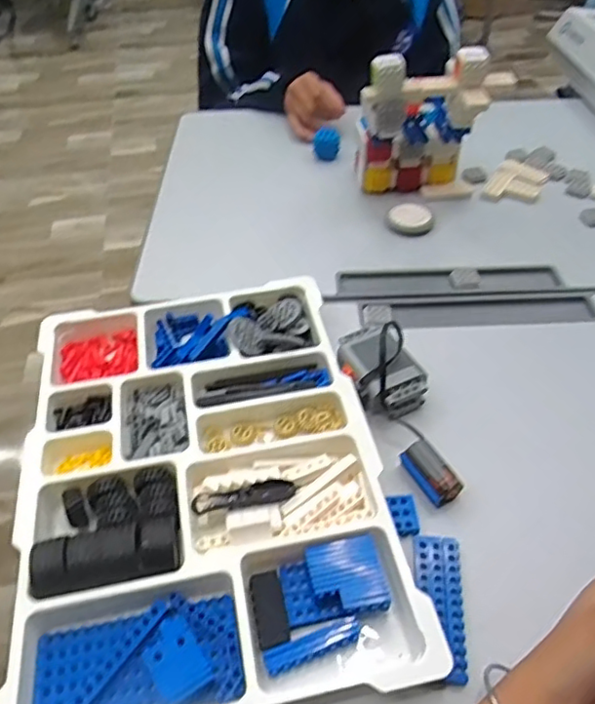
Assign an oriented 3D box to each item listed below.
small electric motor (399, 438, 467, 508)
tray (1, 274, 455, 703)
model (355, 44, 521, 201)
[{"bbox_3d":[0.104,0.096,0.465,0.023,0.024,0.052,-23,49,-19],"label":"small electric motor"},{"bbox_3d":[-0.077,0.086,0.475,0.270,0.039,0.377,-10,46,-8],"label":"tray"},{"bbox_3d":[0.157,-0.273,0.714,0.159,0.171,0.106,6,46,8],"label":"model"}]

